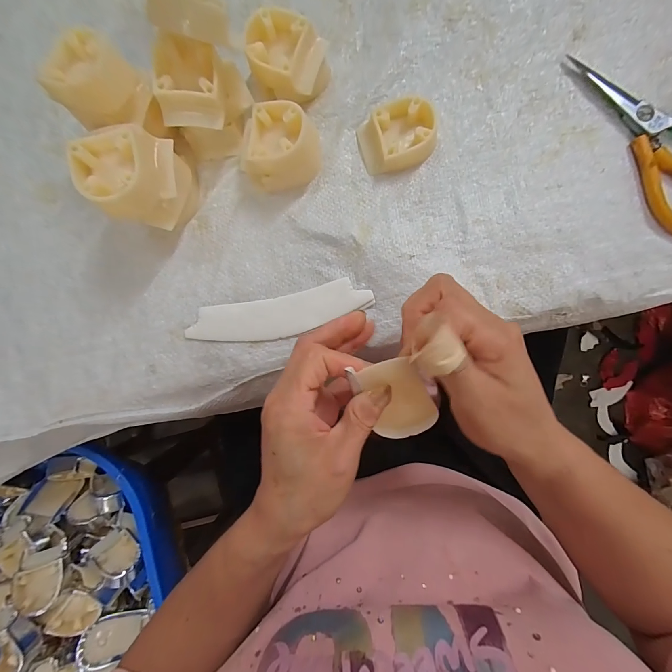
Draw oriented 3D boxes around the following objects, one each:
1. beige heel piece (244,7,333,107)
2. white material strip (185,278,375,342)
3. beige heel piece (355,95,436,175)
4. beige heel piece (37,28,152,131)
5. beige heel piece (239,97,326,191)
[{"bbox_3d":[-0.038,-0.227,0.268,0.064,0.039,0.055,34,89,6],"label":"beige heel piece"},{"bbox_3d":[-0.047,-0.017,0.272,0.154,0.005,0.036,-11,85,4],"label":"white material strip"},{"bbox_3d":[0.051,-0.164,0.267,0.060,0.022,0.048,-12,85,4],"label":"beige heel piece"},{"bbox_3d":[-0.173,-0.180,0.234,0.054,0.035,0.052,38,91,4],"label":"beige heel piece"},{"bbox_3d":[-0.044,-0.149,0.261,0.057,0.043,0.055,0,86,5],"label":"beige heel piece"}]

